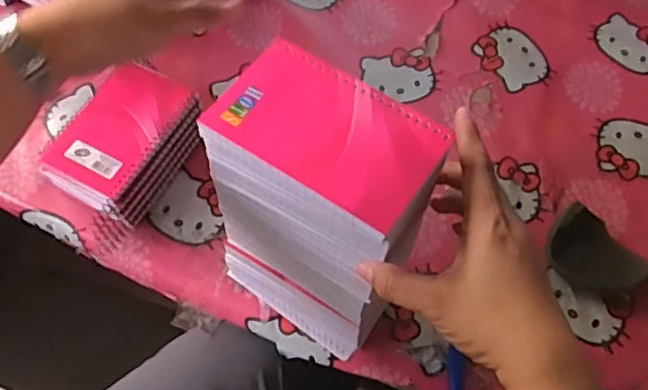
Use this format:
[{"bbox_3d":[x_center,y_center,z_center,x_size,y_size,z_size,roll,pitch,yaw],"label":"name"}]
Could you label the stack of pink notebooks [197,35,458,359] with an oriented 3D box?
[{"bbox_3d":[-0.004,0.019,0.458,0.127,0.229,0.092,32,66,15],"label":"stack of pink notebooks"}]

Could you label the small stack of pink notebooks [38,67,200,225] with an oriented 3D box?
[{"bbox_3d":[-0.187,-0.045,0.581,0.094,0.066,0.137,28,65,13],"label":"small stack of pink notebooks"}]

